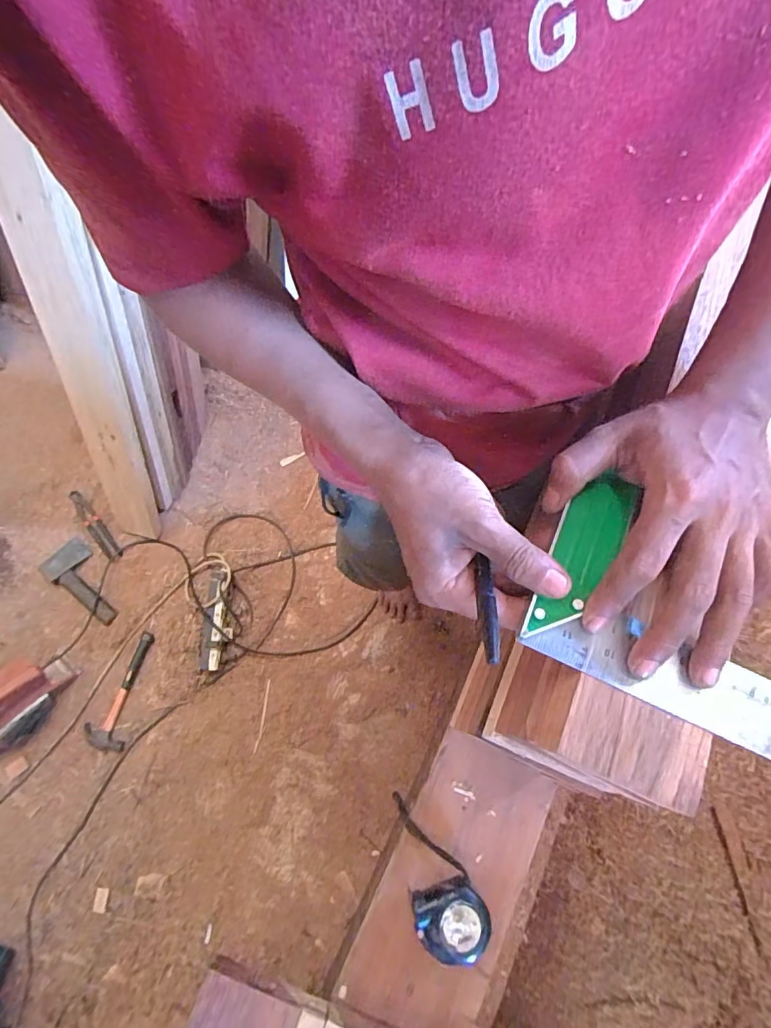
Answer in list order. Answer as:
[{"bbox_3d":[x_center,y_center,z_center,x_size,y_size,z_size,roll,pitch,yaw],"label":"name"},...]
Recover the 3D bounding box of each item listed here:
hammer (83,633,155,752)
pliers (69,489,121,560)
[{"bbox_3d":[-0.652,0.419,1.192,0.104,0.039,0.270,7,72,3],"label":"hammer"},{"bbox_3d":[-0.789,0.027,1.337,0.042,0.012,0.240,-40,76,-11],"label":"pliers"}]

